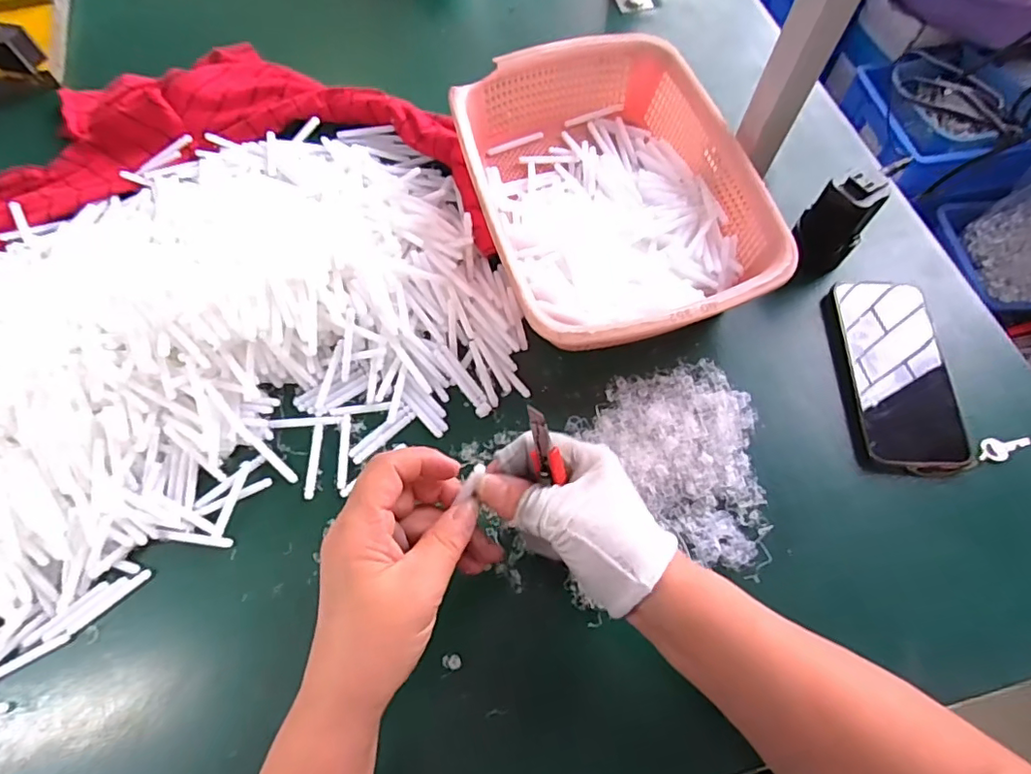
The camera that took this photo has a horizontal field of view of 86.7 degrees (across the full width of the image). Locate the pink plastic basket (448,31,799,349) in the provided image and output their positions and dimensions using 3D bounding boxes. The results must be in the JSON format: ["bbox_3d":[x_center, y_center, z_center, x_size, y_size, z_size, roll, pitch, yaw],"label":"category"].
[{"bbox_3d":[0.077,-0.165,0.472,0.215,0.065,0.293,-16,67,-8],"label":"pink plastic basket"}]

